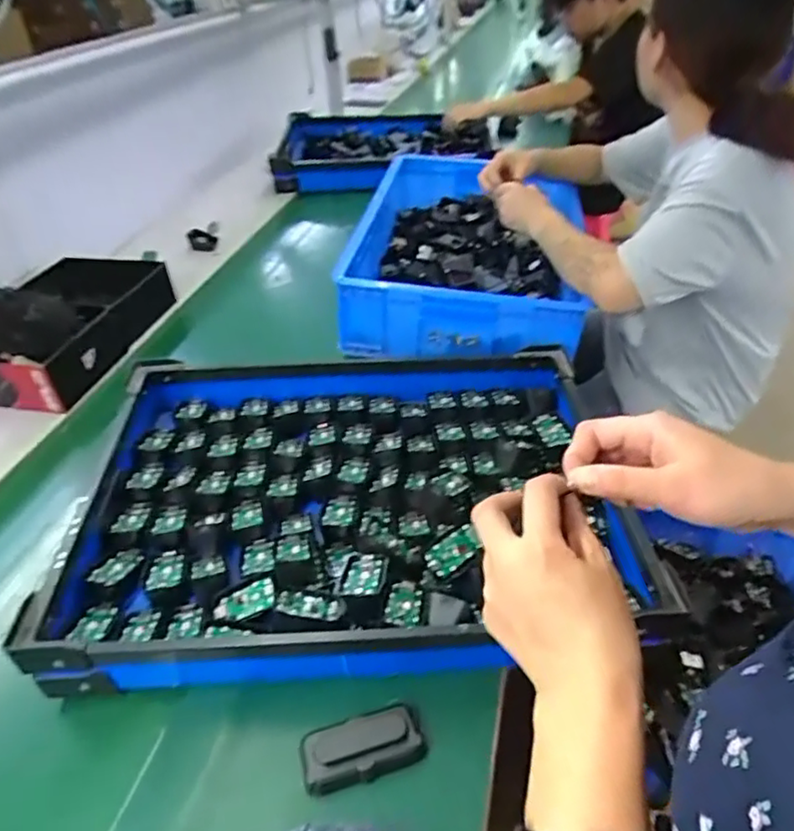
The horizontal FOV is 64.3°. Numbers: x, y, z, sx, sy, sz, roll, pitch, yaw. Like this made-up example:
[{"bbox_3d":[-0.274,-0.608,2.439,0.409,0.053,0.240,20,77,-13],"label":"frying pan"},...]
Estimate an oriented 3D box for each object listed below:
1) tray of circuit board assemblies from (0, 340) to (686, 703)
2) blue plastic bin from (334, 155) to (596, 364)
[{"bbox_3d":[-0.055,0.082,0.766,0.609,0.074,0.456,-4,38,0],"label":"tray of circuit board assemblies"},{"bbox_3d":[0.139,-0.330,1.181,0.367,0.125,0.688,4,39,10],"label":"blue plastic bin"}]

